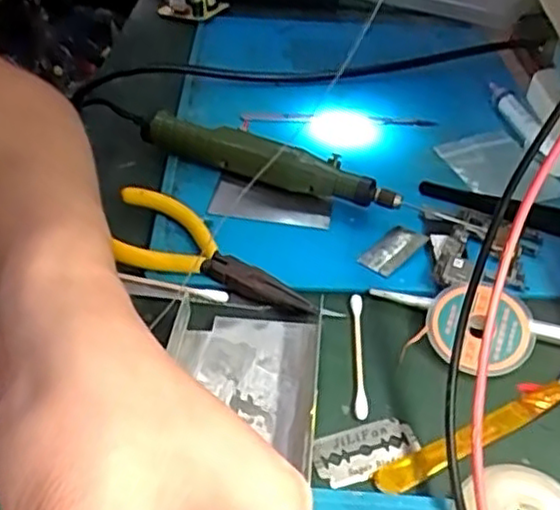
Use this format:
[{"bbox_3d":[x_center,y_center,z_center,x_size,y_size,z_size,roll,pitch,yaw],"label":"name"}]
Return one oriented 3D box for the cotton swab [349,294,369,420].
[{"bbox_3d":[0.035,0.043,0.304,0.006,0.005,0.070,4,38,1],"label":"cotton swab"}]

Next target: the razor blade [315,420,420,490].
[{"bbox_3d":[0.033,0.076,0.266,0.041,0.004,0.022,-8,45,-11],"label":"razor blade"}]

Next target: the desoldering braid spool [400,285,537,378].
[{"bbox_3d":[0.088,0.034,0.309,0.047,0.013,0.047,-1,54,1],"label":"desoldering braid spool"}]

